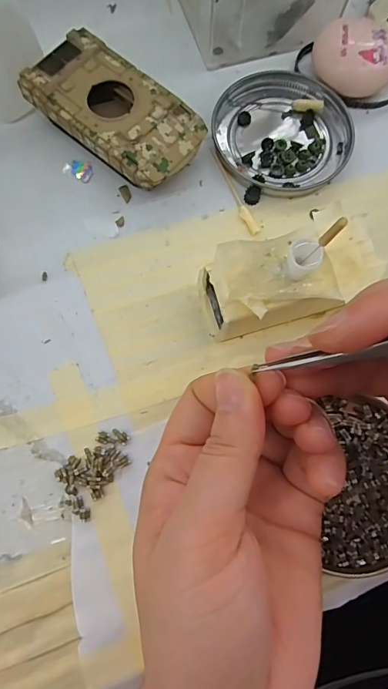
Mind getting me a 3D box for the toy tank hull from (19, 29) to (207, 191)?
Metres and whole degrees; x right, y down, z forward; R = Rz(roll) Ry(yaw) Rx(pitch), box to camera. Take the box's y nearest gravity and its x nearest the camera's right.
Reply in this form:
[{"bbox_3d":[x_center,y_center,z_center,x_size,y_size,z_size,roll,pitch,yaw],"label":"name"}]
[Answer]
[{"bbox_3d":[-0.043,-0.122,0.239,0.095,0.025,0.054,39,78,8],"label":"toy tank hull"}]

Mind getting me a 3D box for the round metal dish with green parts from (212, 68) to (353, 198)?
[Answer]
[{"bbox_3d":[0.051,-0.122,0.251,0.077,0.009,0.075,0,75,-2],"label":"round metal dish with green parts"}]

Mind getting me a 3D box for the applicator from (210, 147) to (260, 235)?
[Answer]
[{"bbox_3d":[0.022,-0.085,0.242,0.006,0.004,0.056,-26,78,-8],"label":"applicator"}]

